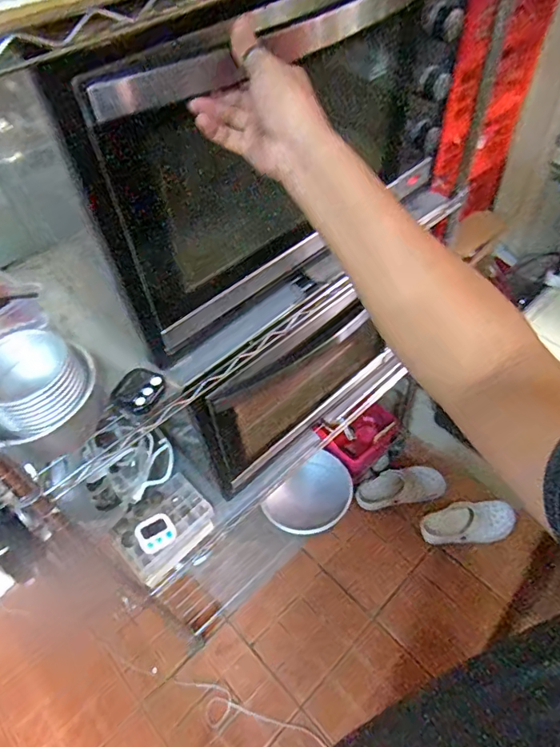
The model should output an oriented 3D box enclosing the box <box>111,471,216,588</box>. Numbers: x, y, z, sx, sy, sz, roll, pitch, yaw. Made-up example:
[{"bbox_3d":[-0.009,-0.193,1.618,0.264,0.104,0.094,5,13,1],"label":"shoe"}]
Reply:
[{"bbox_3d":[-0.230,0.294,0.944,0.127,0.076,0.181,35,62,29],"label":"box"}]

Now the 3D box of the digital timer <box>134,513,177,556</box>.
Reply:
[{"bbox_3d":[-0.231,0.297,0.899,0.061,0.017,0.067,43,53,17],"label":"digital timer"}]

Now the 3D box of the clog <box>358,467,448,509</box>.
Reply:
[{"bbox_3d":[0.394,0.370,1.574,0.292,0.087,0.105,-6,51,1],"label":"clog"}]

